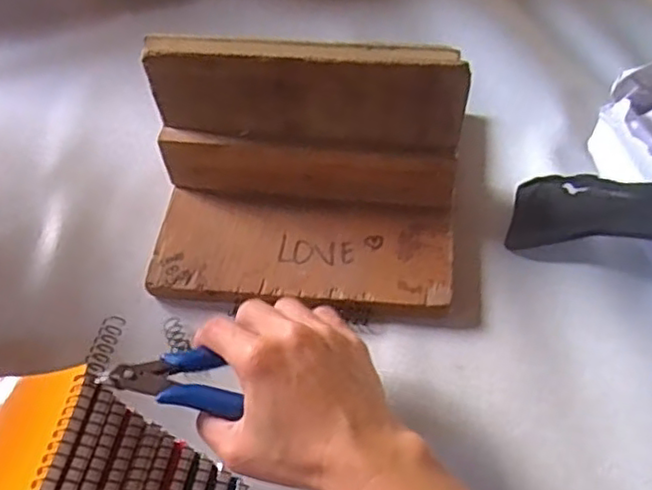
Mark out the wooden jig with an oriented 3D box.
[{"bbox_3d":[-0.018,-0.043,0.427,0.204,0.125,0.126,5,56,8],"label":"wooden jig"}]

